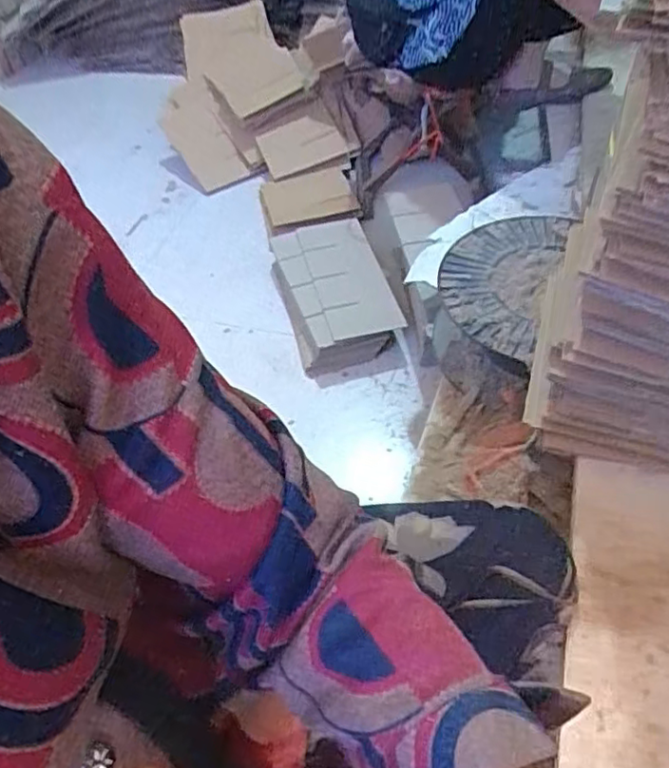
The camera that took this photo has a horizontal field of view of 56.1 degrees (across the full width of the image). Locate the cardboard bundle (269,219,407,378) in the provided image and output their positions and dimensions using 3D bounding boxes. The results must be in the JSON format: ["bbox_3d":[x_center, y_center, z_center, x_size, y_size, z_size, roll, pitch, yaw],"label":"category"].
[{"bbox_3d":[-0.004,-0.181,1.193,0.187,0.107,0.334,-15,47,-7],"label":"cardboard bundle"}]

